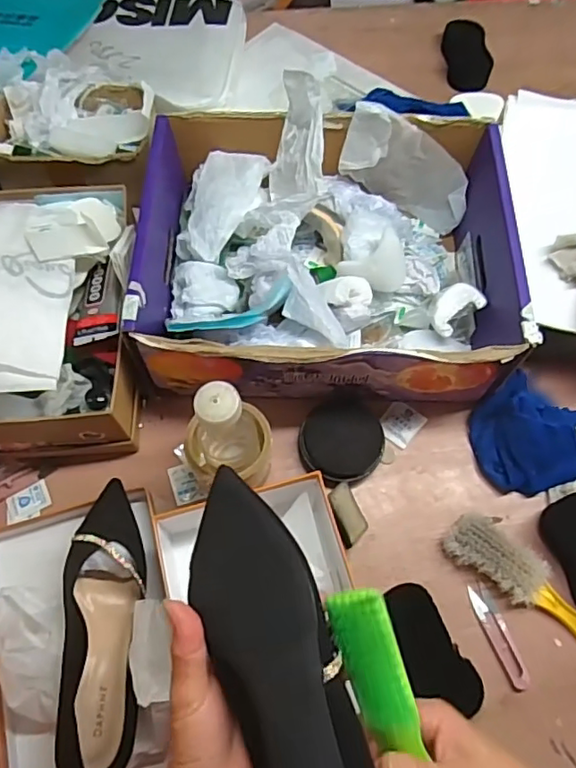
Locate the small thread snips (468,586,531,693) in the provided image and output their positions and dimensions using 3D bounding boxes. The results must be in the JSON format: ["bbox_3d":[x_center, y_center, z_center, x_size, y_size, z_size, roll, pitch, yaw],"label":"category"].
[{"bbox_3d":[0.213,0.253,0.585,0.022,0.004,0.099,-18,67,-9],"label":"small thread snips"}]

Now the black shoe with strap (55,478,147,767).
[{"bbox_3d":[-0.172,0.219,0.542,0.073,0.072,0.256,-8,66,-5],"label":"black shoe with strap"}]

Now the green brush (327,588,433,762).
[{"bbox_3d":[0.065,0.204,0.343,0.032,0.023,0.181,-21,100,-10],"label":"green brush"}]

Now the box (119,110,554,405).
[{"bbox_3d":[0.042,-0.154,0.685,0.400,0.136,0.333,1,66,0],"label":"box"}]

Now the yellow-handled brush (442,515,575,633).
[{"bbox_3d":[0.266,0.216,0.588,0.230,0.029,0.049,35,70,14],"label":"yellow-handled brush"}]

